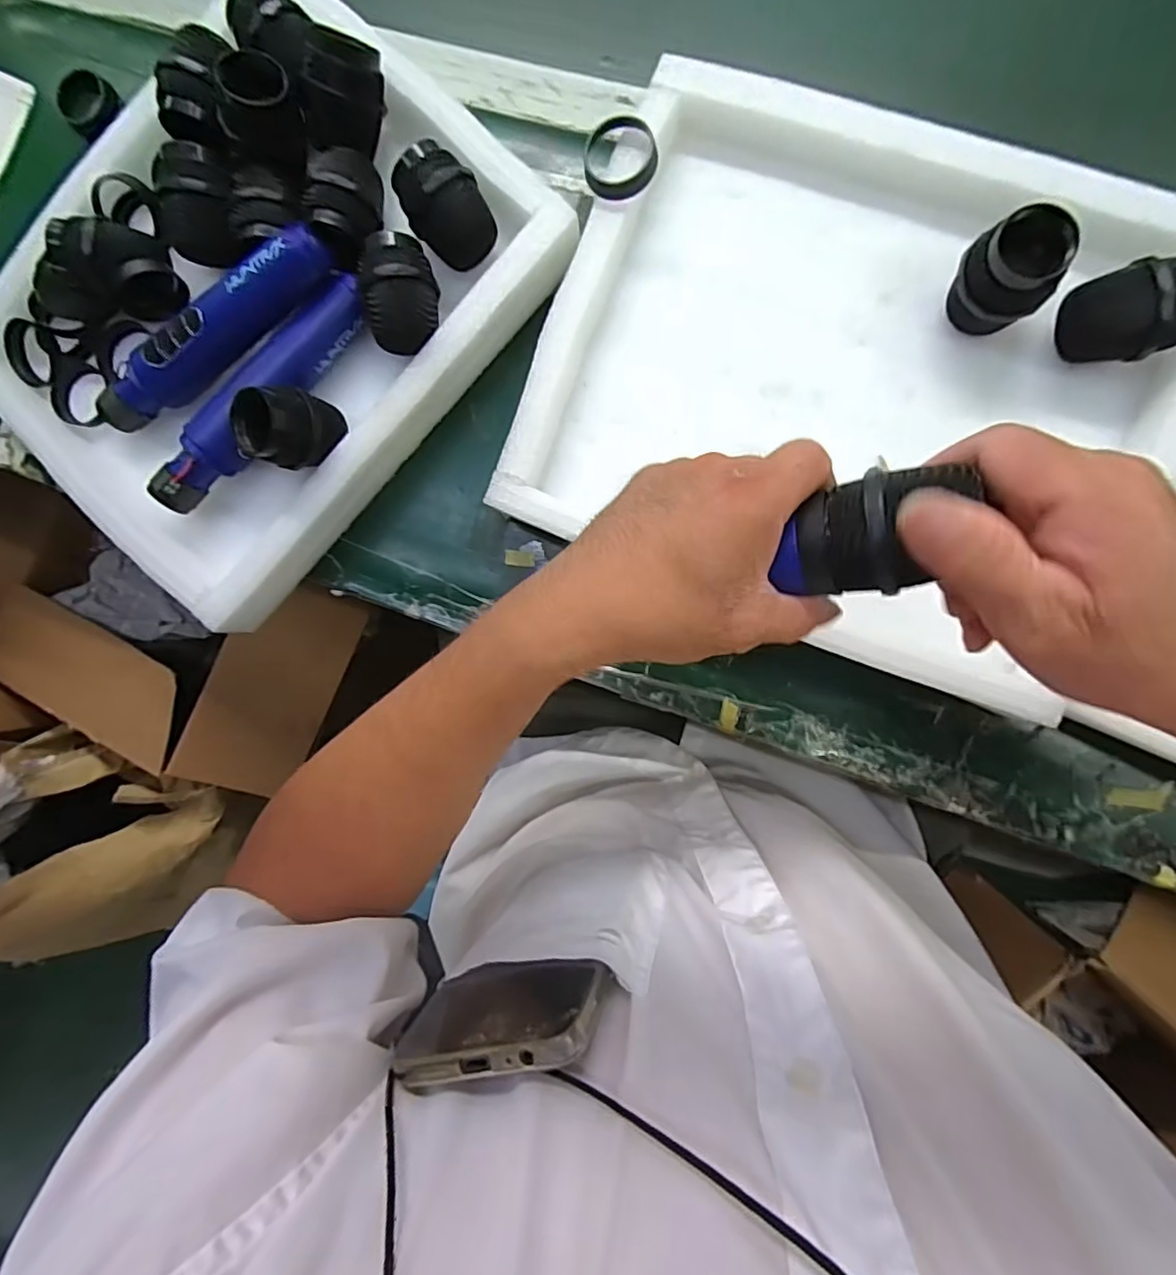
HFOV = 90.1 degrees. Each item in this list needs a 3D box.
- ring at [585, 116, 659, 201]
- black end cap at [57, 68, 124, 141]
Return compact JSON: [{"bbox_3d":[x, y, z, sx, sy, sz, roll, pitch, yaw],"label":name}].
[{"bbox_3d":[0.020,-0.286,0.353,0.043,0.014,0.047,0,89,7],"label":"ring"},{"bbox_3d":[-0.386,-0.411,0.452,0.048,0.011,0.043,38,94,6],"label":"black end cap"}]

